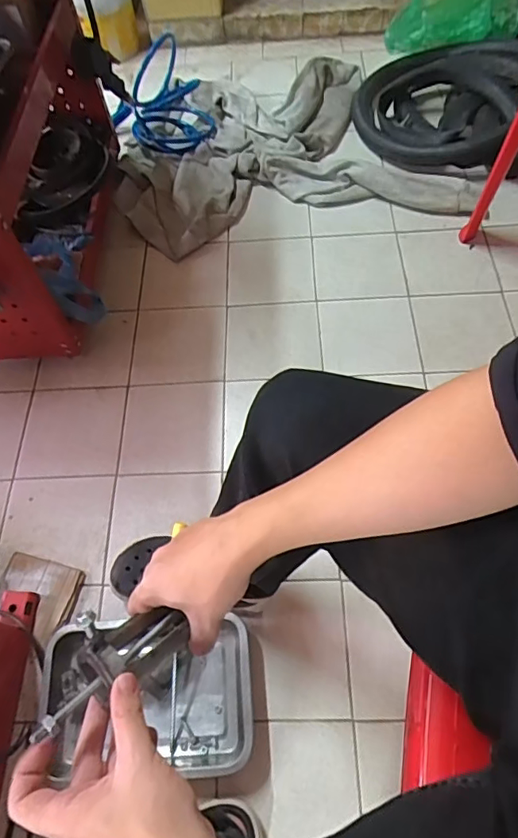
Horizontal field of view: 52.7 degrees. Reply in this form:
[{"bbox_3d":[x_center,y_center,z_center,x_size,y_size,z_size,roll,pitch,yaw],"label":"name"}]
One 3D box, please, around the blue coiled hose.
[{"bbox_3d":[-0.257,-0.837,1.375,0.253,0.166,0.255,-19,62,-6],"label":"blue coiled hose"}]

